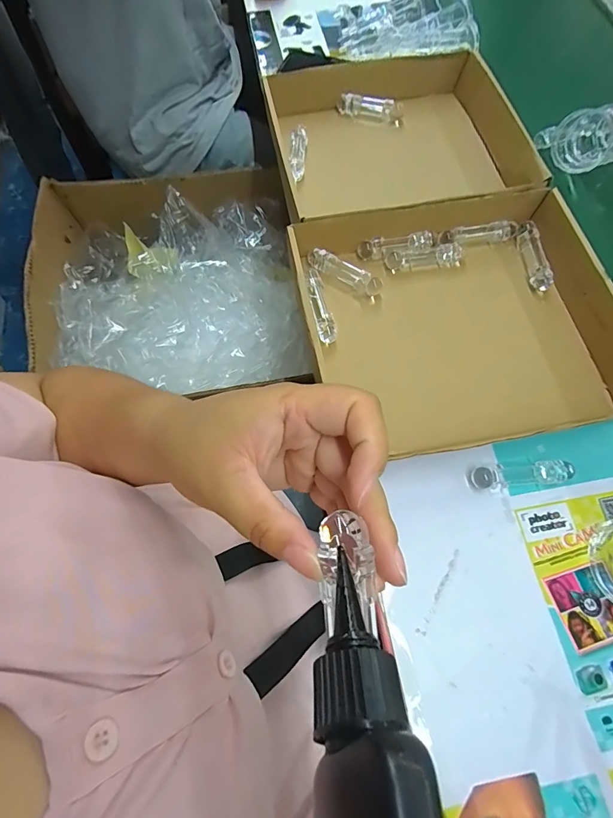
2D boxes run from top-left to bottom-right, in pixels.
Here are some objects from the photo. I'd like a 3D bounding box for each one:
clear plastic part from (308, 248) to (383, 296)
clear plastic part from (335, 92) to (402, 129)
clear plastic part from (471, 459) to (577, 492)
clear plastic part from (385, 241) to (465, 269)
[{"bbox_3d":[0.046,-0.161,0.466,0.096,0.025,0.023,32,72,11],"label":"clear plastic part"},{"bbox_3d":[0.092,-0.433,0.576,0.098,0.025,0.023,16,69,6],"label":"clear plastic part"},{"bbox_3d":[0.205,0.063,0.383,0.090,0.022,0.023,-7,69,-3],"label":"clear plastic part"},{"bbox_3d":[0.141,-0.183,0.479,0.089,0.019,0.021,-6,69,-3],"label":"clear plastic part"}]

